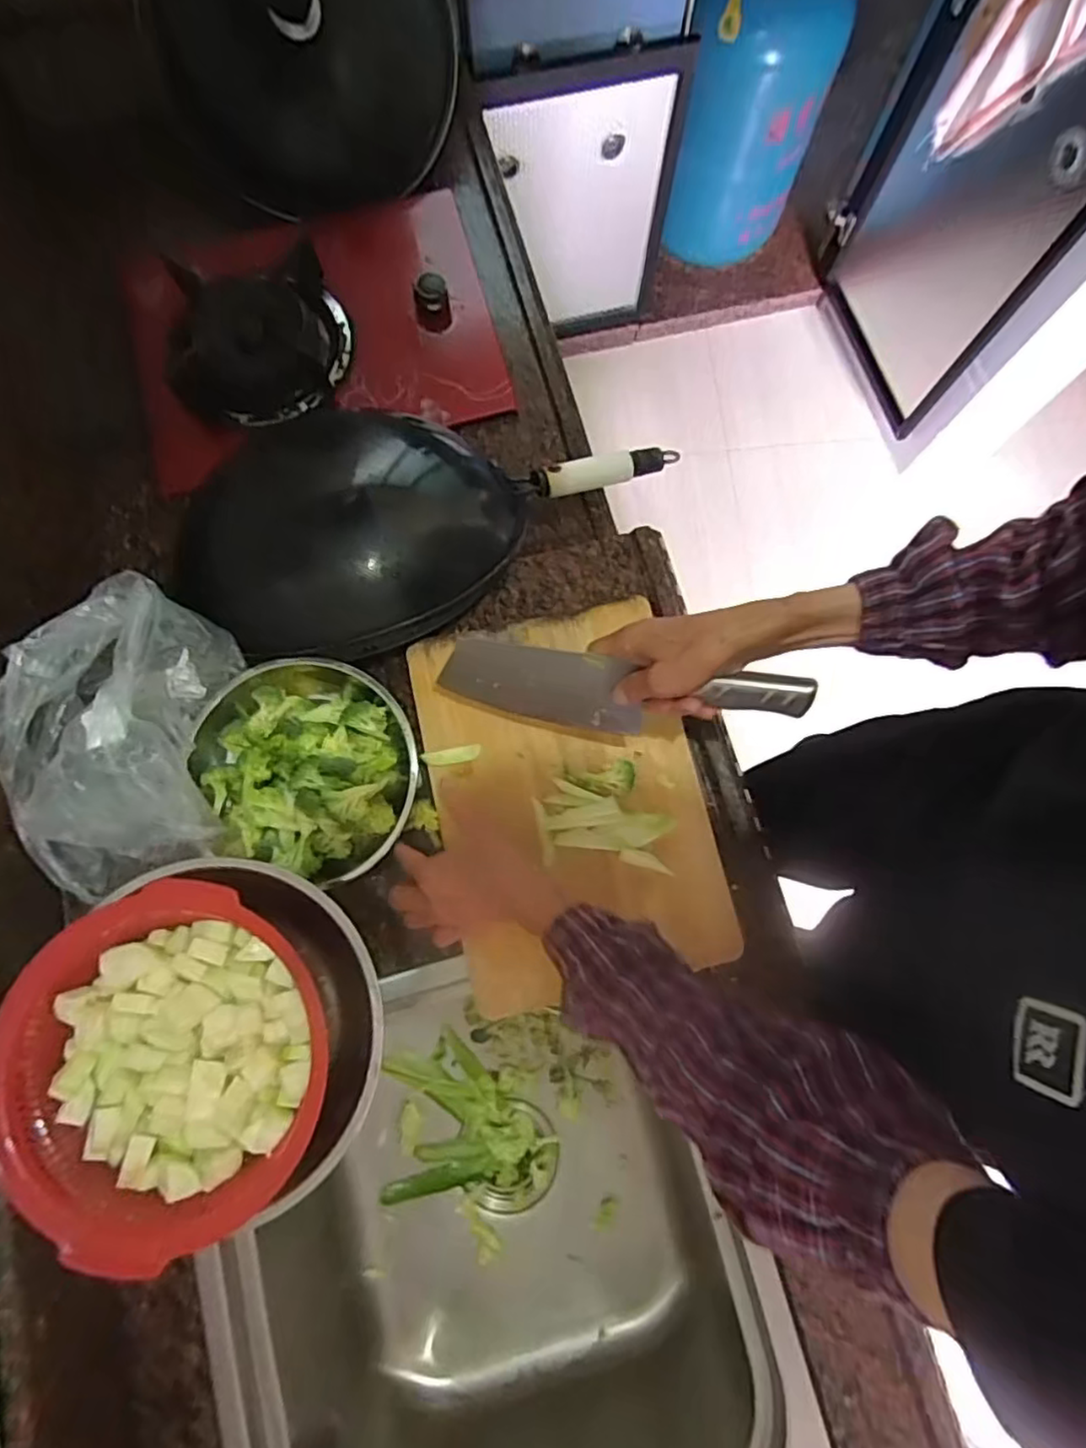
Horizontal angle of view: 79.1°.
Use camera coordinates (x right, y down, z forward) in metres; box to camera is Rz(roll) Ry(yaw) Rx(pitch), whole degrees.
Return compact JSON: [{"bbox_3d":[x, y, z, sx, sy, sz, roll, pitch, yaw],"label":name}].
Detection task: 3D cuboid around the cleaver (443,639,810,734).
[{"bbox_3d":[0.052,-0.022,0.499,0.273,0.067,0.015,10,39,16],"label":"cleaver"}]

